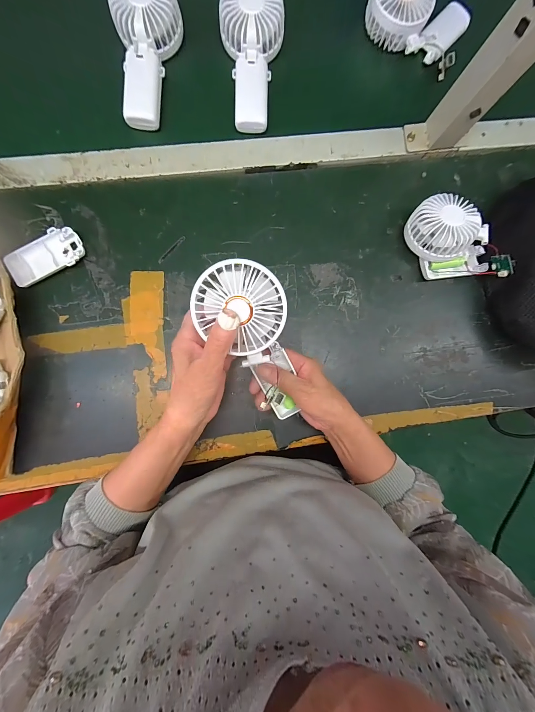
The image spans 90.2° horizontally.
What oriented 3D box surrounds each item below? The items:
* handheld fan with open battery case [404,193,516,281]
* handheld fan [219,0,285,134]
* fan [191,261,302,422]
[{"bbox_3d":[0.261,-0.165,0.375,0.117,0.056,0.107,-2,89,-4],"label":"handheld fan with open battery case"},{"bbox_3d":[-0.021,-0.407,0.360,0.082,0.041,0.173,0,89,-4],"label":"handheld fan"},{"bbox_3d":[-0.011,-0.004,0.284,0.081,0.043,0.192,-25,126,-4],"label":"fan"}]

